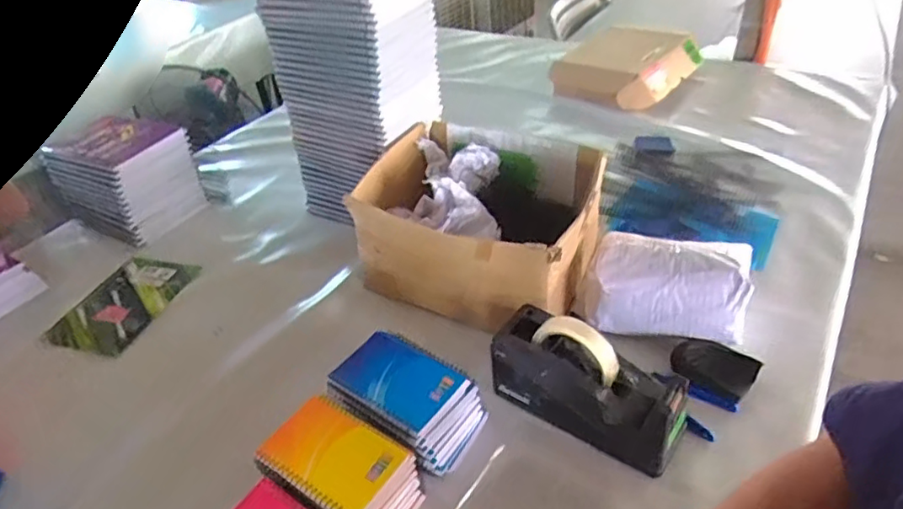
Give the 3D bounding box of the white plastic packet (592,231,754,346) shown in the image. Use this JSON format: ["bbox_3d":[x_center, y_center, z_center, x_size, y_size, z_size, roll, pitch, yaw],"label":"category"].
[{"bbox_3d":[0.270,0.045,0.736,0.181,0.103,0.099,9,41,19],"label":"white plastic packet"}]

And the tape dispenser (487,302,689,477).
[{"bbox_3d":[0.145,0.134,0.637,0.210,0.119,0.080,21,46,30],"label":"tape dispenser"}]

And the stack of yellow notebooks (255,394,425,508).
[{"bbox_3d":[-0.110,0.223,0.590,0.140,0.080,0.096,18,44,28],"label":"stack of yellow notebooks"}]

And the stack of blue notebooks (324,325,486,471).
[{"bbox_3d":[-0.050,0.162,0.654,0.148,0.085,0.109,17,44,27],"label":"stack of blue notebooks"}]

